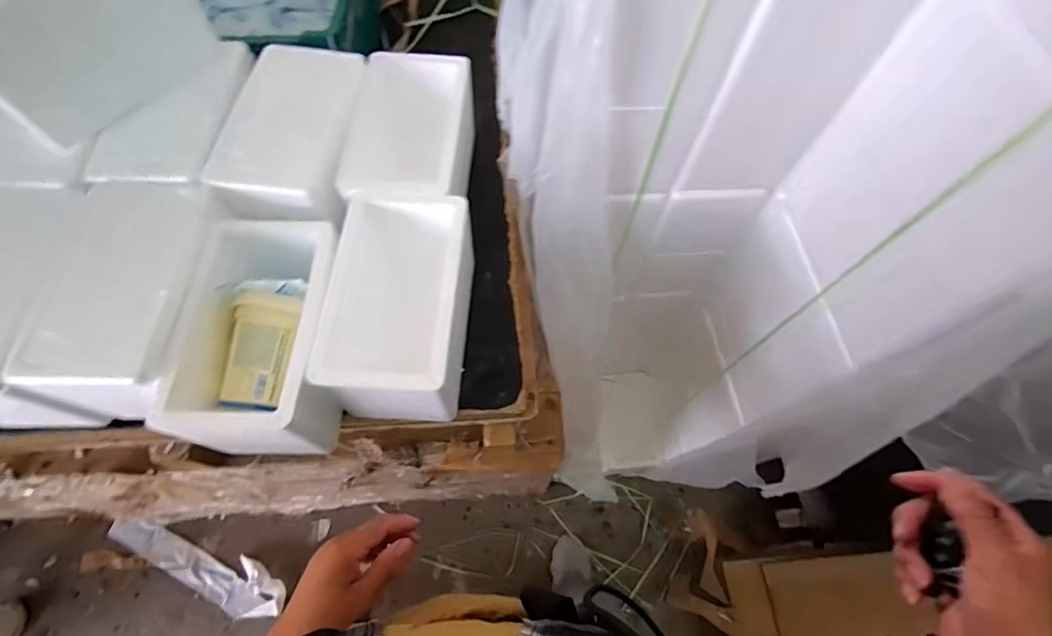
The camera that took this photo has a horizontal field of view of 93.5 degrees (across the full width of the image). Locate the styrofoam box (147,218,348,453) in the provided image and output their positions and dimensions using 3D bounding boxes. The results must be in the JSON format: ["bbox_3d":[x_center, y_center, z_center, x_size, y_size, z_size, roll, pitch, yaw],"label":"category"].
[{"bbox_3d":[-0.308,0.020,0.614,0.168,0.131,0.263,-1,65,-3],"label":"styrofoam box"}]

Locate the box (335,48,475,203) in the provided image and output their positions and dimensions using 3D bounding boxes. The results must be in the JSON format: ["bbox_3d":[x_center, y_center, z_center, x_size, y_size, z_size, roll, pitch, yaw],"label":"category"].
[{"bbox_3d":[-0.165,-0.248,0.747,0.150,0.150,0.263,4,65,0],"label":"box"}]

